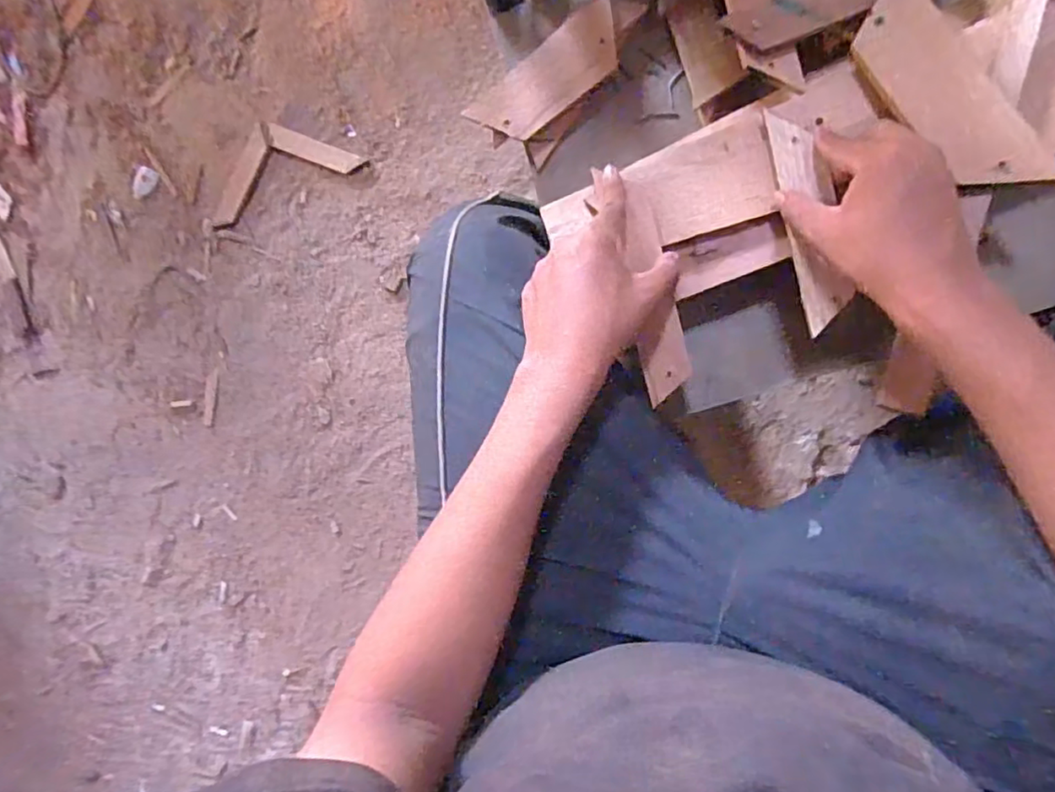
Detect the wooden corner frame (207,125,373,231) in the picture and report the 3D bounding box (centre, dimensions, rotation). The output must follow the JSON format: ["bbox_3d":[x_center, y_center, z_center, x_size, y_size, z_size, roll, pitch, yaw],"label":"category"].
[{"bbox_3d":[-0.422,-0.393,1.023,0.286,0.009,0.128,-19,90,8],"label":"wooden corner frame"}]

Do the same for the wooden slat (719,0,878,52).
[{"bbox_3d":[0.236,-0.298,0.450,0.169,0.013,0.038,-17,88,10],"label":"wooden slat"}]

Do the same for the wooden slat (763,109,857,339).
[{"bbox_3d":[0.206,-0.130,0.442,0.035,0.010,0.162,-10,87,8],"label":"wooden slat"}]

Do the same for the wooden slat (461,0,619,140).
[{"bbox_3d":[0.019,-0.268,0.513,0.139,0.009,0.053,-36,92,8],"label":"wooden slat"}]

